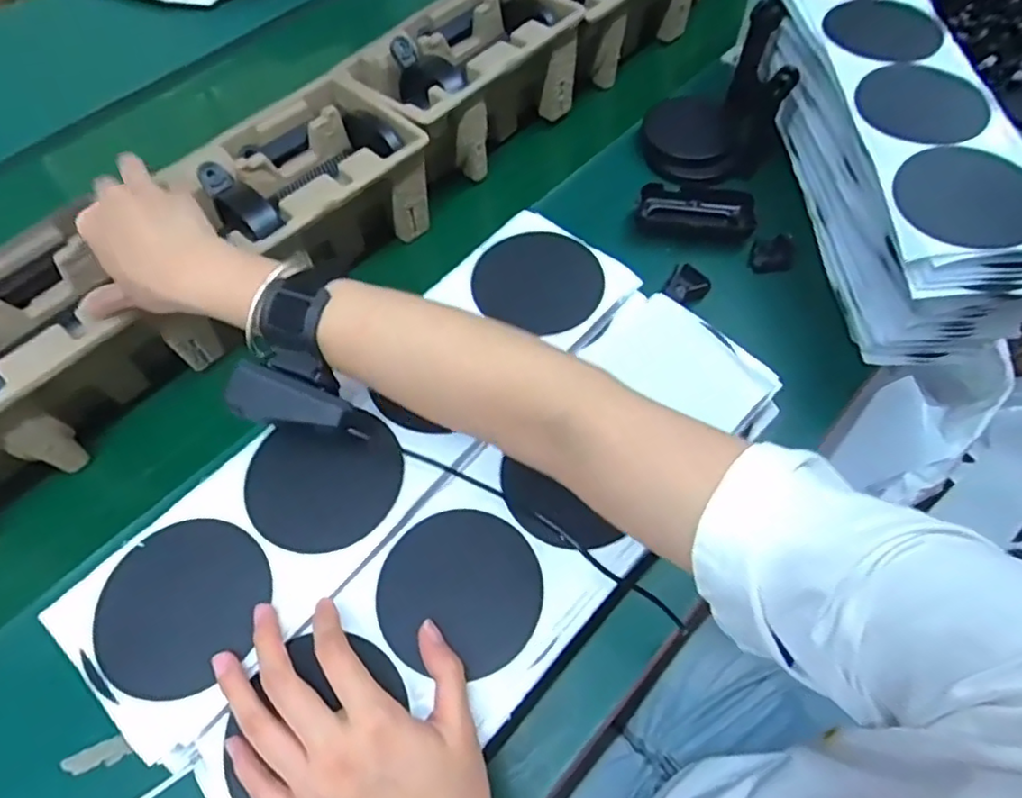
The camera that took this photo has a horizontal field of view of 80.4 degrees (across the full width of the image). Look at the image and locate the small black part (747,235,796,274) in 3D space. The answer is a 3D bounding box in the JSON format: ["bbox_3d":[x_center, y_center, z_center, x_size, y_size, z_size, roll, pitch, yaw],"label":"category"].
[{"bbox_3d":[0.244,-0.135,0.566,0.039,0.018,0.030,-9,57,-1],"label":"small black part"}]

